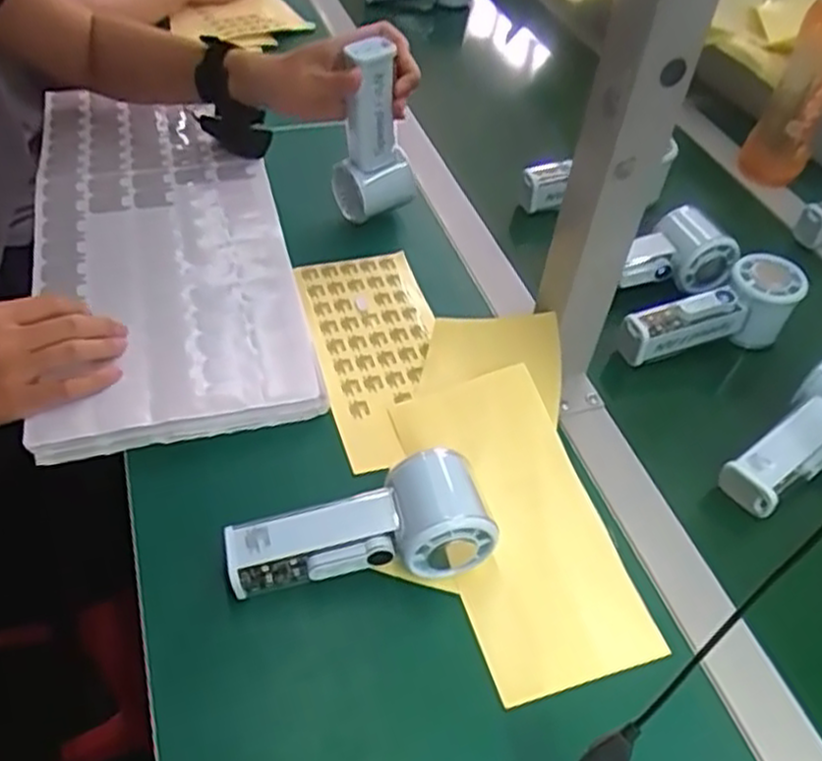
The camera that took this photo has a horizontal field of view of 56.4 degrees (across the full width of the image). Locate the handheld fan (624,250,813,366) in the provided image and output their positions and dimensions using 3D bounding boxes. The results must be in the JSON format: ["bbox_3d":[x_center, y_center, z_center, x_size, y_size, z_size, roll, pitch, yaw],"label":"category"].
[{"bbox_3d":[0.238,-0.054,0.616,0.156,0.060,0.051,-11,49,-18],"label":"handheld fan"}]

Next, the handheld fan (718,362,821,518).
[{"bbox_3d":[0.275,0.037,0.530,0.141,0.042,0.060,-29,55,-23],"label":"handheld fan"}]

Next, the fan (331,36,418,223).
[{"bbox_3d":[-0.031,-0.202,0.640,0.065,0.147,0.038,-13,49,-19],"label":"fan"}]

